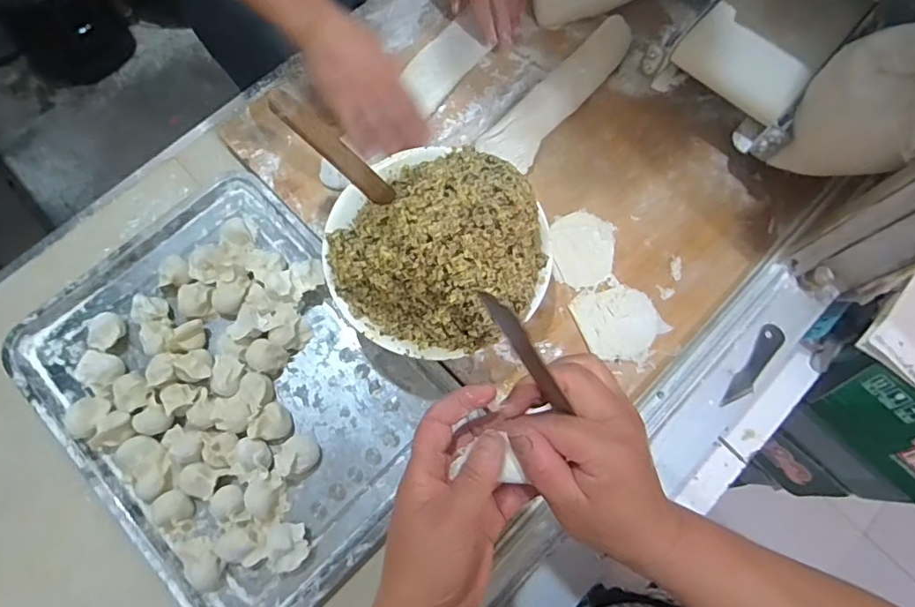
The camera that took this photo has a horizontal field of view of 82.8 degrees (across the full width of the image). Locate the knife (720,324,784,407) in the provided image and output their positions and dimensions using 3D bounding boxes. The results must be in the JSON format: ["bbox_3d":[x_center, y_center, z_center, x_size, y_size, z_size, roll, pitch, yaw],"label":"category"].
[{"bbox_3d":[0.307,0.065,0.536,0.024,0.009,0.103,37,76,8],"label":"knife"}]

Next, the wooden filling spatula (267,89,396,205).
[{"bbox_3d":[-0.122,-0.152,0.516,0.148,0.010,0.024,40,78,-30],"label":"wooden filling spatula"}]

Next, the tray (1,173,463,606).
[{"bbox_3d":[-0.232,0.090,0.558,0.328,0.045,0.435,-42,79,-12],"label":"tray"}]

